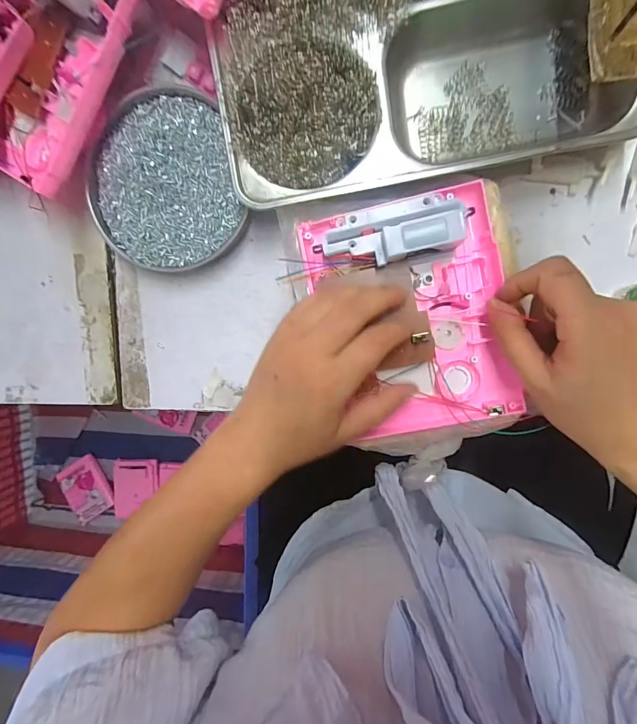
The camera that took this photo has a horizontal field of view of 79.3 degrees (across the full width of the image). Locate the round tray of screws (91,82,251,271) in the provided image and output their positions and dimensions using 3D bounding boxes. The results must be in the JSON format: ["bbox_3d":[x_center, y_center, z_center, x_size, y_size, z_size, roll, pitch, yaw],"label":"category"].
[{"bbox_3d":[-0.123,-0.144,0.309,0.123,0.033,0.135,1,97,7],"label":"round tray of screws"}]

